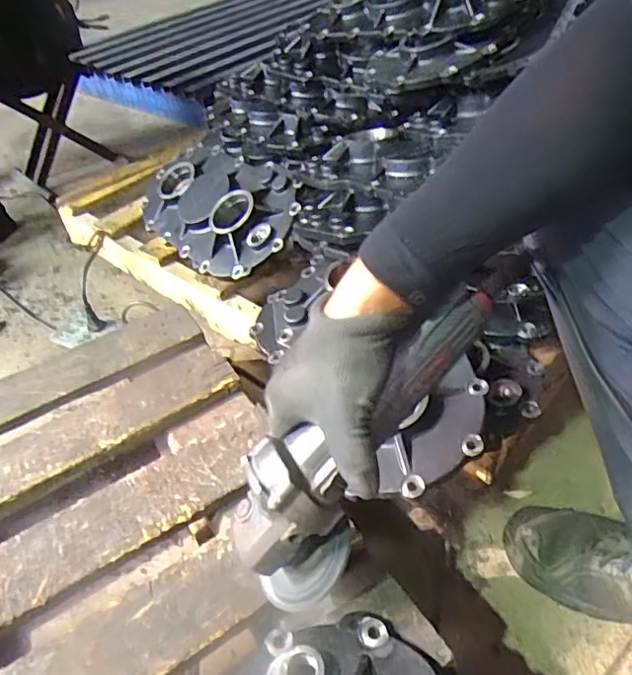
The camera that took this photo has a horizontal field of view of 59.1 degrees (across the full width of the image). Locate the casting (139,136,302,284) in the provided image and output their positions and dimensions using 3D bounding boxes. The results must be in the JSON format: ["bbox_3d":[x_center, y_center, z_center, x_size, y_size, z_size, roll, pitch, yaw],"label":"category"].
[{"bbox_3d":[-0.191,-0.250,1.001,0.216,0.049,0.393,-49,52,-3],"label":"casting"}]

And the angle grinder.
[{"bbox_3d":[0.029,0.076,0.415,0.272,0.085,0.077,-51,47,8],"label":"angle grinder"}]

